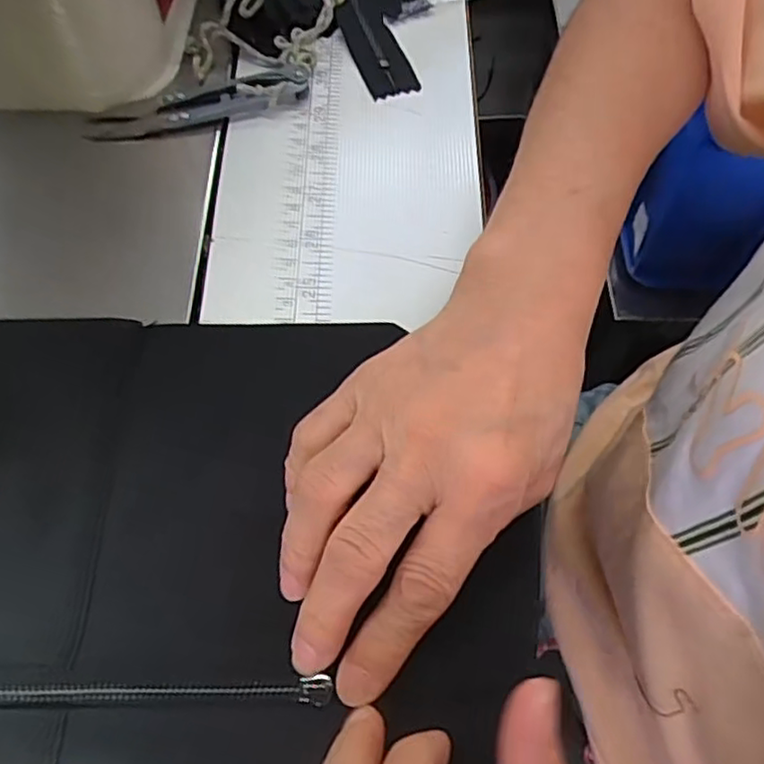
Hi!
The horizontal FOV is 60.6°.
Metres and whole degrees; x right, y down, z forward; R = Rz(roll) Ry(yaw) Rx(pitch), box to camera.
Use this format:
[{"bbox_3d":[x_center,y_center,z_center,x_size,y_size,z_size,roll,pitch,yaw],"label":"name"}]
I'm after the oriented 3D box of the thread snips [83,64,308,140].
[{"bbox_3d":[-0.087,-0.133,0.313,0.103,0.012,0.019,-14,64,-7],"label":"thread snips"}]

